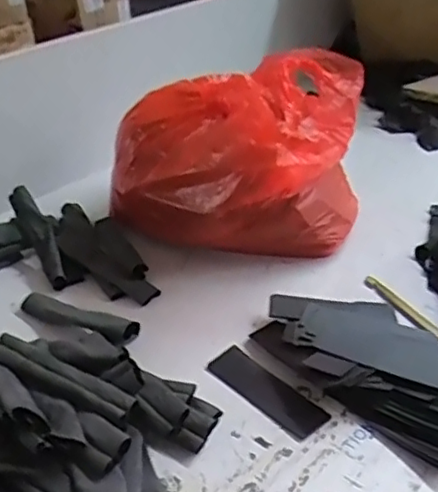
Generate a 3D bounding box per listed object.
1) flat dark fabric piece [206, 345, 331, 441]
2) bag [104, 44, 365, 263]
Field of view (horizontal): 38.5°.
[{"bbox_3d":[0.050,0.158,0.692,0.050,0.007,0.145,-29,40,-34],"label":"flat dark fabric piece"},{"bbox_3d":[0.011,-0.126,0.868,0.309,0.239,0.235,10,35,21],"label":"bag"}]

